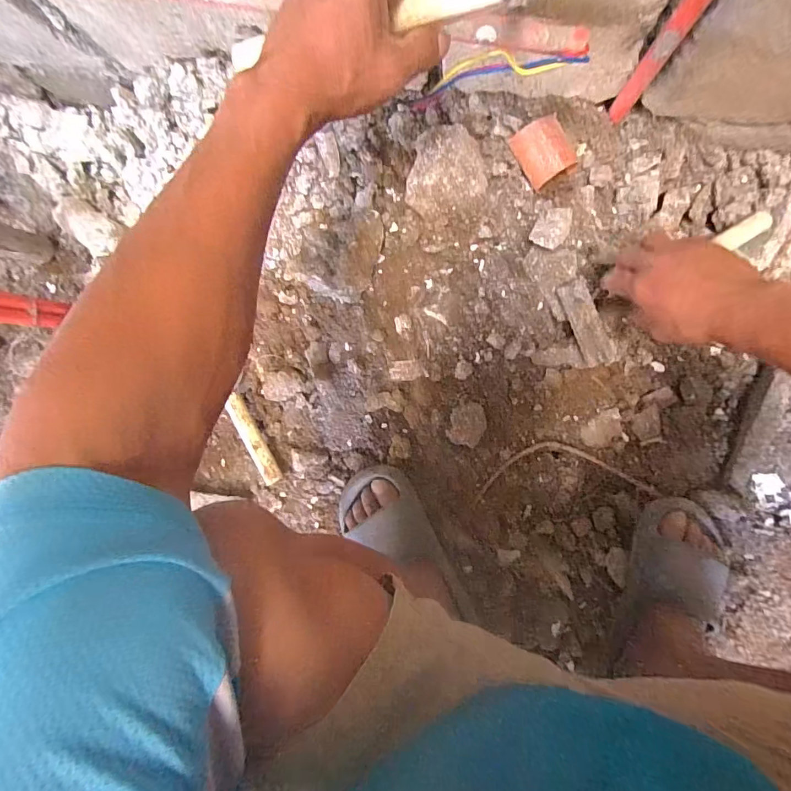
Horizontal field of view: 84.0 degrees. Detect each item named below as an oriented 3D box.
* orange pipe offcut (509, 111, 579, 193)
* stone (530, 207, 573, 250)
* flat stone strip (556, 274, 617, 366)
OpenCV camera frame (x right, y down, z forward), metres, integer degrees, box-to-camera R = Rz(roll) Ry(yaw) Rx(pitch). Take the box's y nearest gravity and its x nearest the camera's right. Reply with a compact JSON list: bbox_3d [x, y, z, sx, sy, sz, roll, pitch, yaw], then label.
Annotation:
[{"bbox_3d":[0.181,-0.295,0.525,0.059,0.043,0.068,-28,92,8],"label":"orange pipe offcut"},{"bbox_3d":[0.194,-0.209,0.542,0.039,0.017,0.059,32,86,20],"label":"stone"},{"bbox_3d":[0.230,-0.086,0.527,0.034,0.019,0.106,-25,93,8],"label":"flat stone strip"}]

